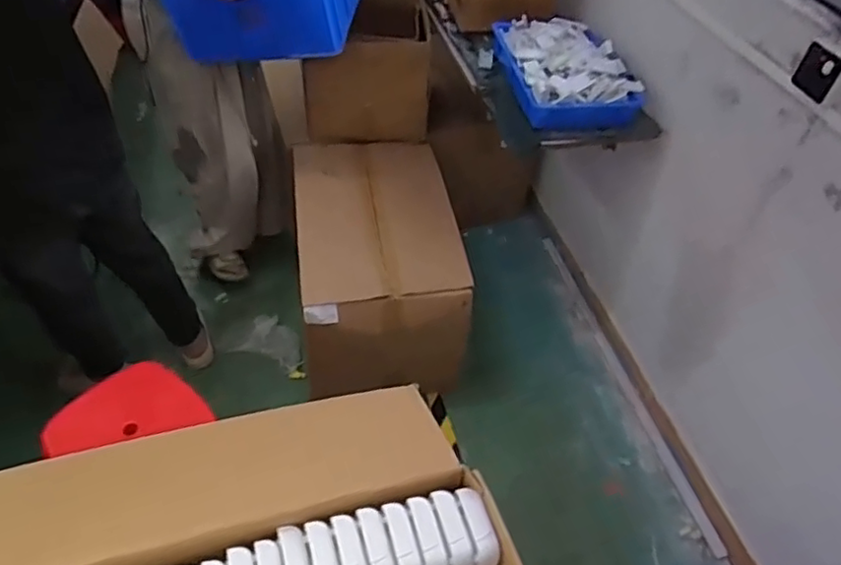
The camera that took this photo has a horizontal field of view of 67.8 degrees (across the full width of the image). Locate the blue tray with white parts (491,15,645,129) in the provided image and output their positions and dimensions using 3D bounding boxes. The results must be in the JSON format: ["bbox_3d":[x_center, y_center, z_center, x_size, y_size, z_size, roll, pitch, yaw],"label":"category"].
[{"bbox_3d":[0.394,-0.576,1.680,0.309,0.108,0.433,-4,46,-8],"label":"blue tray with white parts"}]

